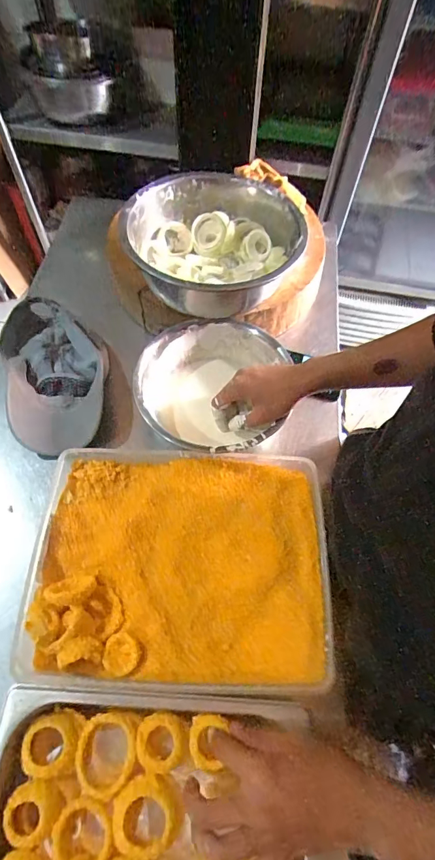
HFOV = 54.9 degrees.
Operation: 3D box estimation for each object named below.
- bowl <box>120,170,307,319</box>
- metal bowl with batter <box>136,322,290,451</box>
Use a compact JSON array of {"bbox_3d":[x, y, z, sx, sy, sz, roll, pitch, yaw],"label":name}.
[{"bbox_3d":[-0.006,-0.296,0.674,0.260,0.102,0.283,1,61,-2],"label":"bowl"},{"bbox_3d":[-0.004,-0.057,0.640,0.224,0.083,0.223,1,61,-2],"label":"metal bowl with batter"}]

